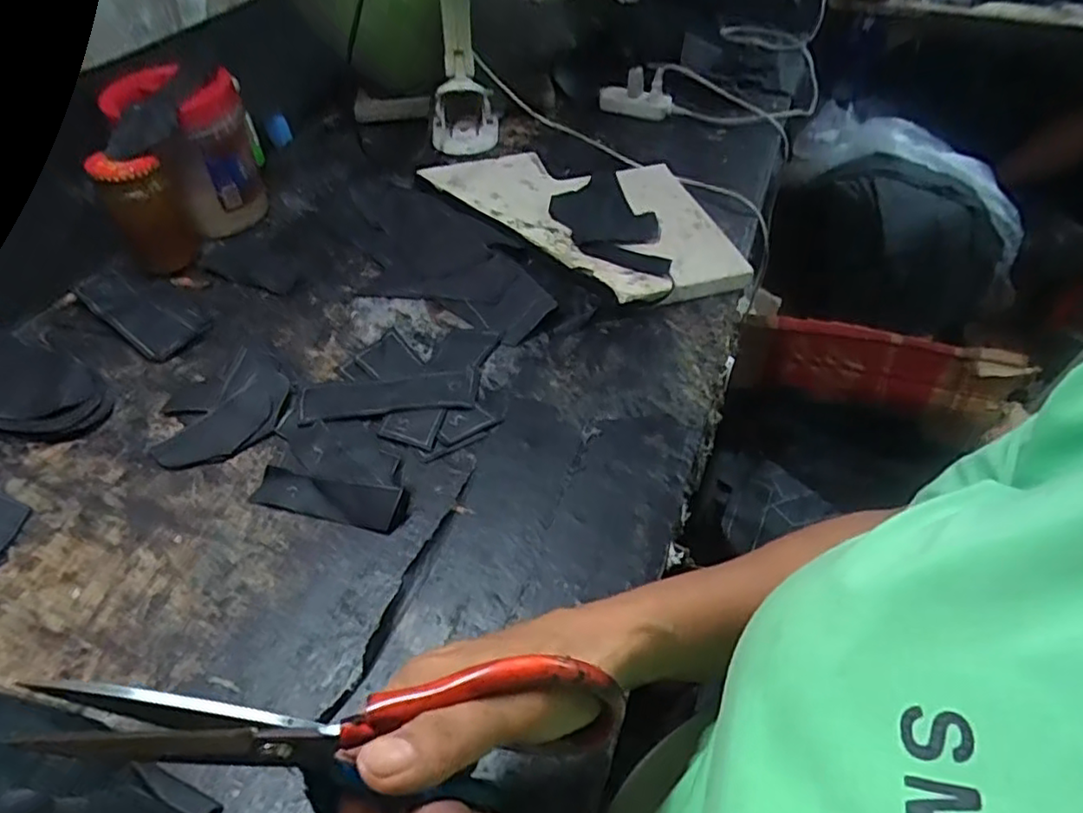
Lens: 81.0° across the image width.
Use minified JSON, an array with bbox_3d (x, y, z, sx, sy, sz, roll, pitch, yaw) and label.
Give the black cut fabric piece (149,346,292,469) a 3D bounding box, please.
[{"bbox_3d":[-0.252,-0.003,0.505,0.093,0.012,0.106,-11,48,-9],"label":"black cut fabric piece"}]

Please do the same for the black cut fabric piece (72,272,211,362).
[{"bbox_3d":[-0.374,-0.088,0.581,0.152,0.017,0.055,26,53,23],"label":"black cut fabric piece"}]

